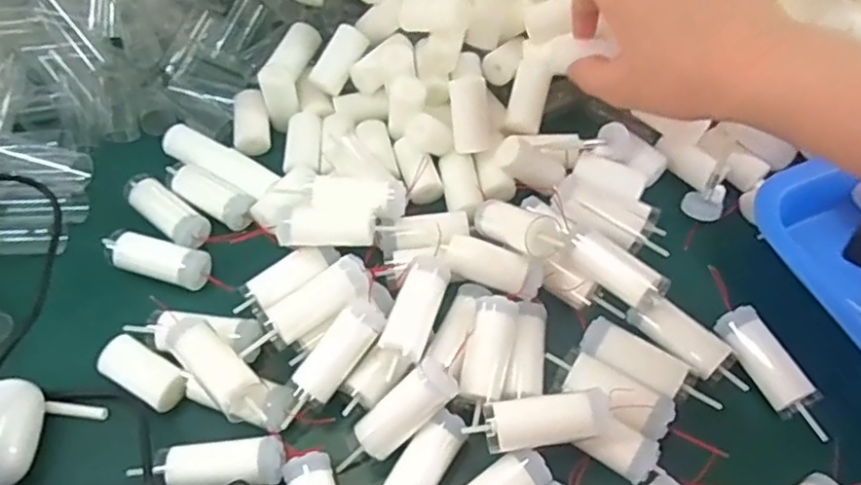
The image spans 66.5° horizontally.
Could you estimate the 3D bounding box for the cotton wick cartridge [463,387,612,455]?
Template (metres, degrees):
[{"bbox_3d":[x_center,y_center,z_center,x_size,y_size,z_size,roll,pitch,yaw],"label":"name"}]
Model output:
[{"bbox_3d":[0.048,0.078,0.282,0.061,0.024,0.020,-6,56,-4],"label":"cotton wick cartridge"}]

